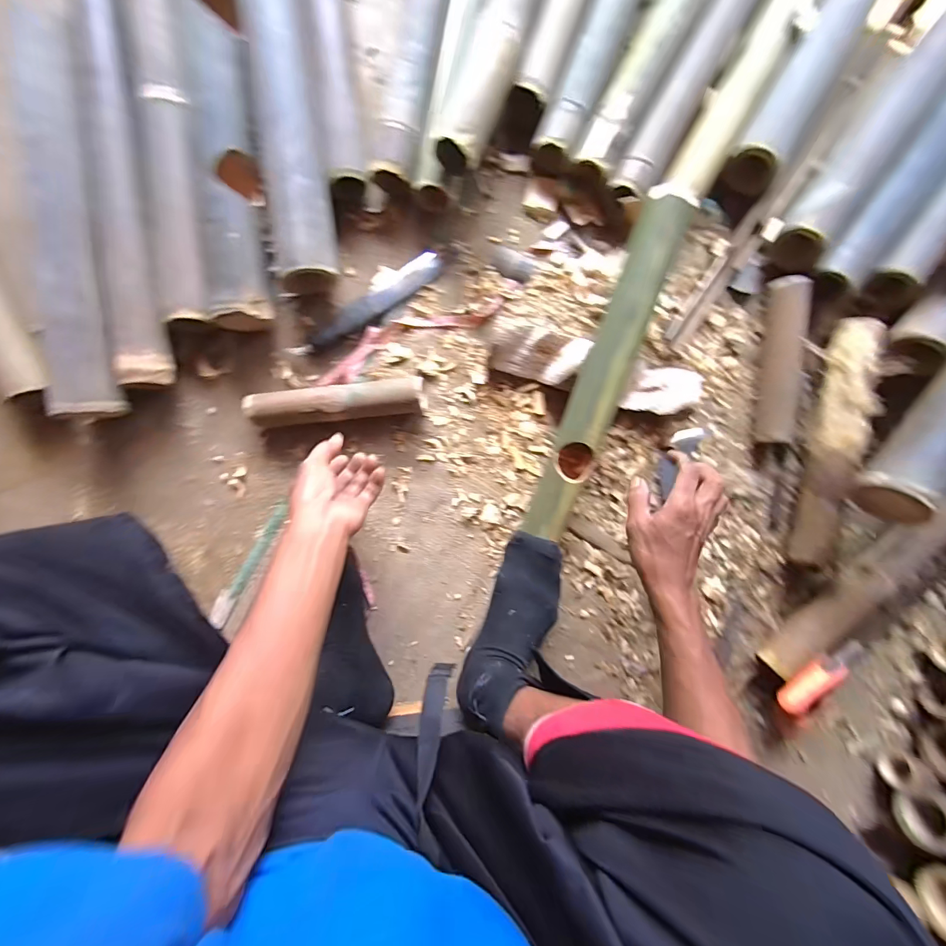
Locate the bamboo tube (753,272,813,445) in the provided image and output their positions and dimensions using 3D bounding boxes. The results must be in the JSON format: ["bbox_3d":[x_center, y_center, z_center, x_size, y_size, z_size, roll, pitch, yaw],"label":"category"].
[{"bbox_3d":[0.462,-0.166,0.613,0.040,0.041,0.239,3,91,-5],"label":"bamboo tube"}]

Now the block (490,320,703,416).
[{"bbox_3d":[0.170,-0.147,0.583,0.300,0.051,0.074,15,90,-5],"label":"block"}]

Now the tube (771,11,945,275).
[{"bbox_3d":[0.585,-0.491,0.588,0.072,0.055,0.461,36,89,-5],"label":"tube"}]

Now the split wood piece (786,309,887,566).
[{"bbox_3d":[0.530,-0.042,0.597,0.051,0.053,0.357,9,91,-5],"label":"split wood piece"}]

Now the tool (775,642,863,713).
[{"bbox_3d":[0.491,0.288,0.573,0.143,0.032,0.038,-27,93,-3],"label":"tool"}]

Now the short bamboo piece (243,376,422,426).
[{"bbox_3d":[-0.187,-0.094,0.564,0.231,0.051,0.047,-7,92,-4],"label":"short bamboo piece"}]

